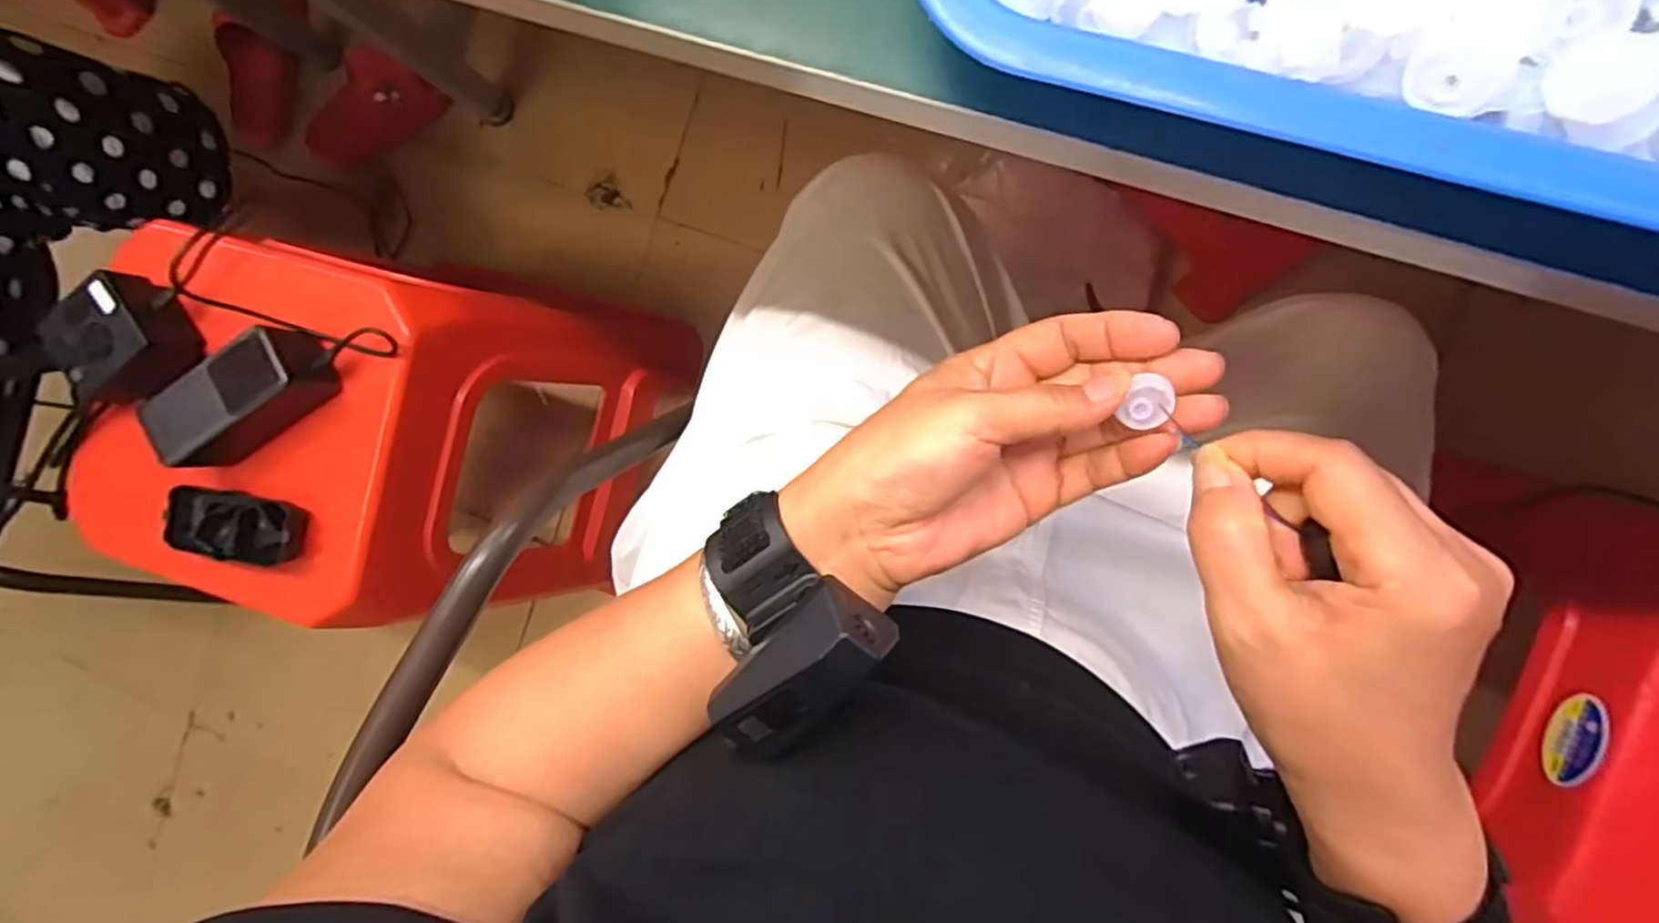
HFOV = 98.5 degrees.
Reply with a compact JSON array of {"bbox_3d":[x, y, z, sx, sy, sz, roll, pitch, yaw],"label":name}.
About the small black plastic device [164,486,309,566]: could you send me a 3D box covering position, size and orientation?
[{"bbox_3d":[-0.466,0.052,0.562,0.117,0.027,0.051,6,94,9],"label":"small black plastic device"}]

